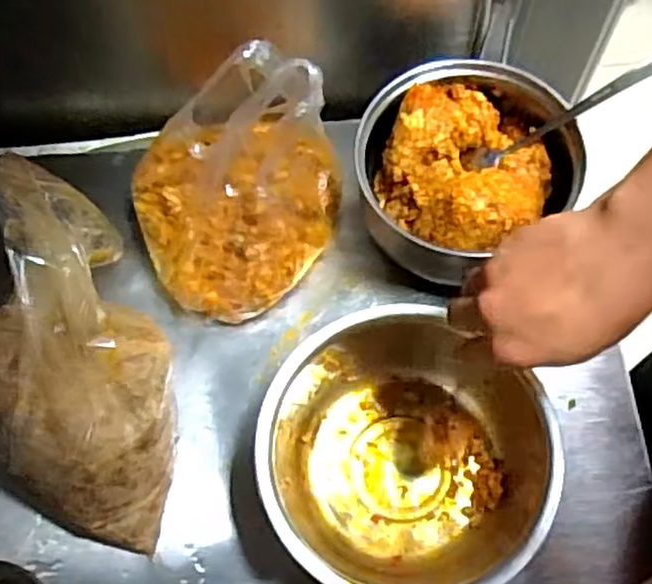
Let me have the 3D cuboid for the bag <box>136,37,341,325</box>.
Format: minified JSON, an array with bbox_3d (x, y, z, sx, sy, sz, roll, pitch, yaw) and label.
[{"bbox_3d":[-0.081,-0.088,0.588,0.173,0.159,0.171,1,68,2],"label":"bag"}]

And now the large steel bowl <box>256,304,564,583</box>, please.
[{"bbox_3d":[0.056,0.125,0.554,0.199,0.093,0.197,-1,68,1],"label":"large steel bowl"}]

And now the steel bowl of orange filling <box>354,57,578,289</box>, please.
[{"bbox_3d":[0.117,-0.111,0.632,0.167,0.084,0.165,-1,68,1],"label":"steel bowl of orange filling"}]

